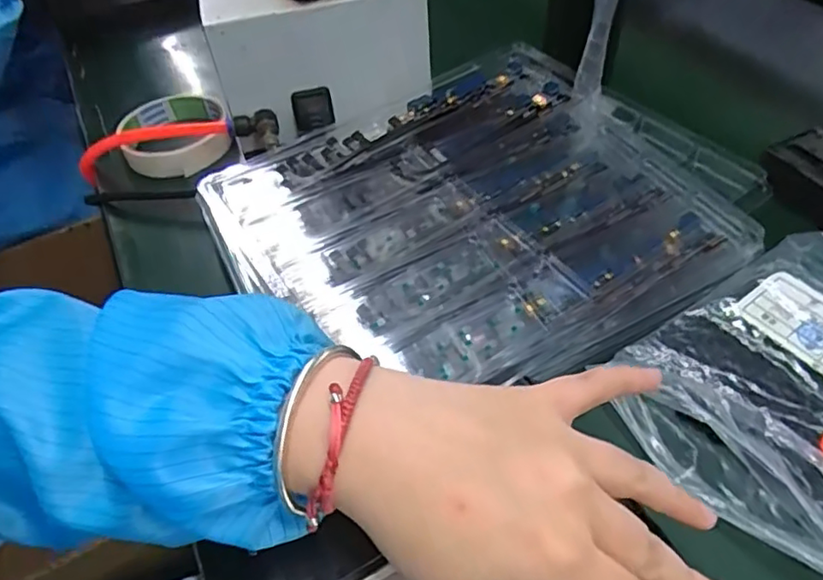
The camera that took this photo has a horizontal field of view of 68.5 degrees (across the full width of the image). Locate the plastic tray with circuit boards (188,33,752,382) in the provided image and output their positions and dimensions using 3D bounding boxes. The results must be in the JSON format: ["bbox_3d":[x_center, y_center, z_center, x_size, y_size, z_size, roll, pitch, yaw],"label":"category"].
[{"bbox_3d":[0.031,-0.041,0.361,0.250,0.025,0.226,-27,56,-16],"label":"plastic tray with circuit boards"}]

